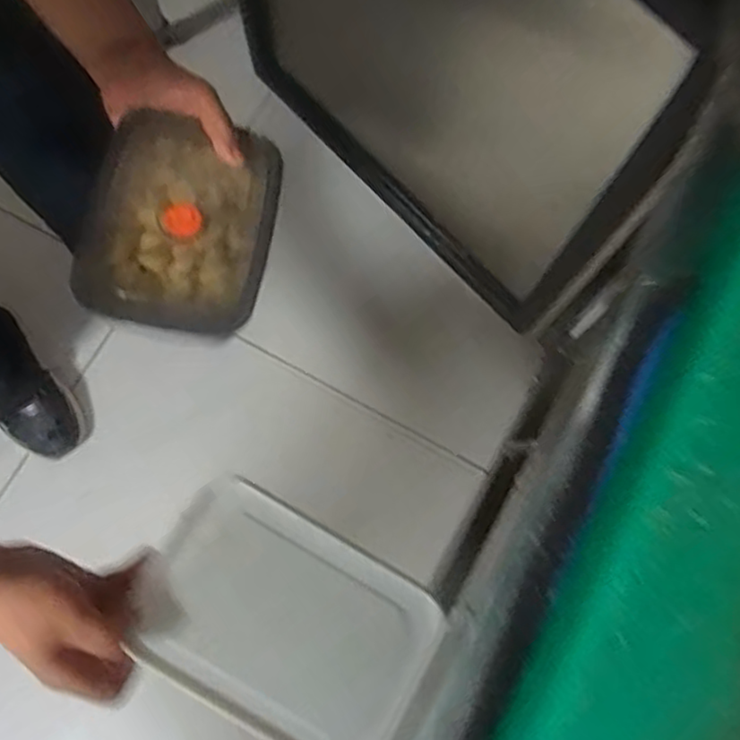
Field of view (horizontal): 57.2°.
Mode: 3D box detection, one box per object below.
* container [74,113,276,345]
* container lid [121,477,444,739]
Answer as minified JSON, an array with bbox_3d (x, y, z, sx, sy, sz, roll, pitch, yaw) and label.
[{"bbox_3d":[-0.150,-0.107,0.537,0.133,0.058,0.182,11,70,-13],"label":"container"},{"bbox_3d":[-0.063,0.189,0.498,0.204,0.027,0.145,30,78,8],"label":"container lid"}]

